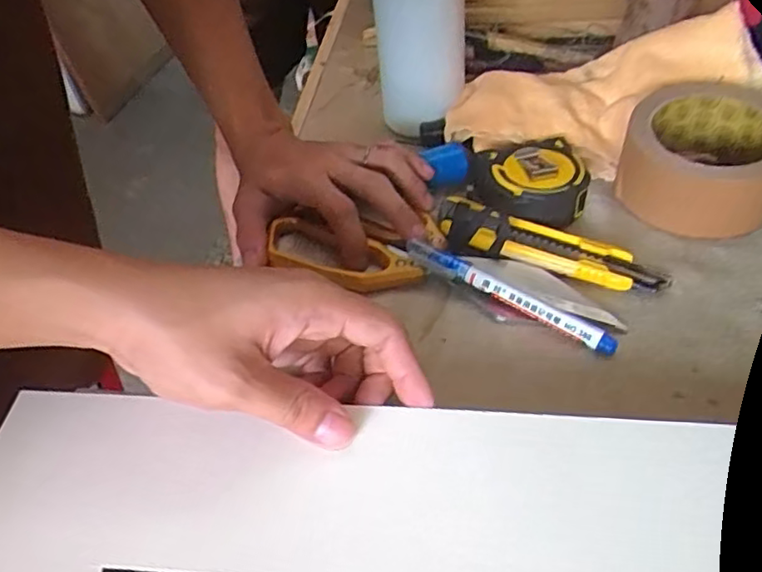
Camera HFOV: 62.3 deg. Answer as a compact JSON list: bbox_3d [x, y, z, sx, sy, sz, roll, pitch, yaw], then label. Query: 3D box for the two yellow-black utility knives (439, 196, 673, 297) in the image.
[{"bbox_3d":[0.102,-0.023,0.396,0.142,0.020,0.038,19,46,25],"label":"two yellow-black utility knives"}]

